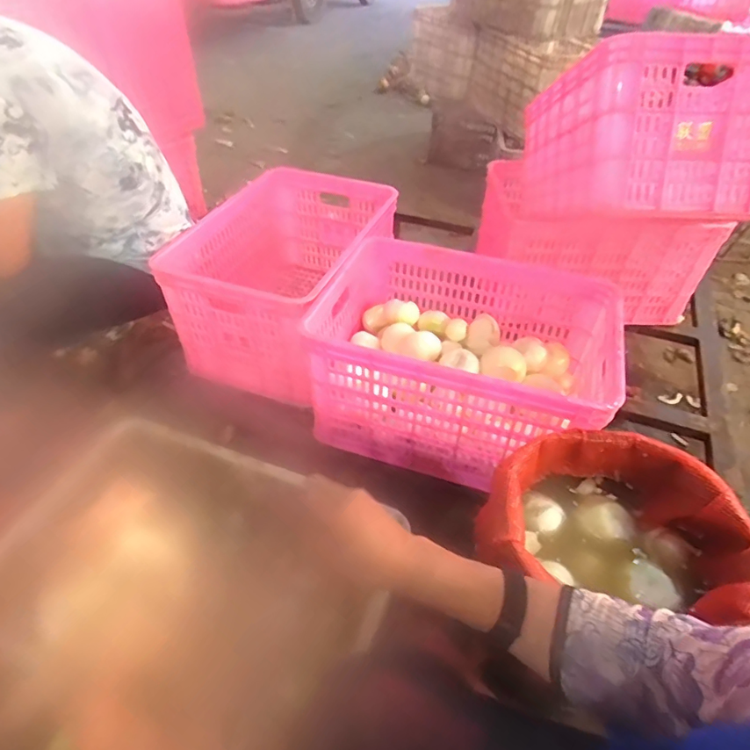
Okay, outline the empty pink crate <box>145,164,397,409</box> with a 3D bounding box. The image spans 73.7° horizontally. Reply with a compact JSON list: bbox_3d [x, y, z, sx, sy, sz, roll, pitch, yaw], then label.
[{"bbox_3d":[-0.189,-0.221,1.148,0.367,0.281,0.499,13,45,12],"label":"empty pink crate"}]

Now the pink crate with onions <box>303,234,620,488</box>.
[{"bbox_3d":[0.161,-0.023,0.960,0.500,0.266,0.337,14,45,13],"label":"pink crate with onions"}]

